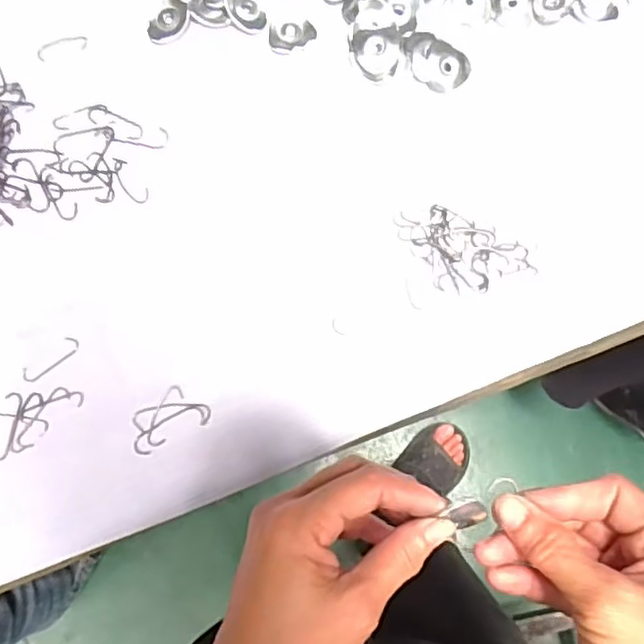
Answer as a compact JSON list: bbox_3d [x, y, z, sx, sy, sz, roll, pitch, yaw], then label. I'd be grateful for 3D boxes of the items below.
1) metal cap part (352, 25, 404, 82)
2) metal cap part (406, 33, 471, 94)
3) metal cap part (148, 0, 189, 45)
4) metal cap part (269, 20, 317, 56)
[{"bbox_3d":[0.041,-0.196,0.469,0.036,0.016,0.034,1,76,0],"label":"metal cap part"},{"bbox_3d":[0.085,-0.193,0.473,0.048,0.018,0.036,29,77,7],"label":"metal cap part"},{"bbox_3d":[-0.113,-0.223,0.476,0.025,0.004,0.038,29,77,7],"label":"metal cap part"},{"bbox_3d":[-0.022,-0.212,0.477,0.035,0.004,0.022,-16,76,-4],"label":"metal cap part"}]

